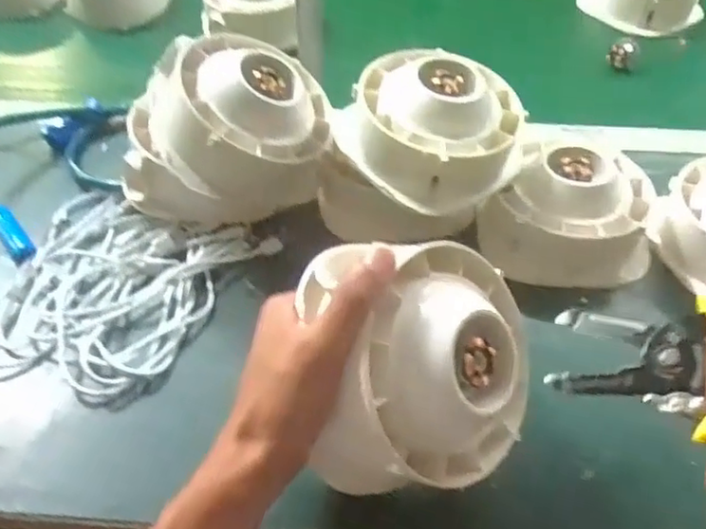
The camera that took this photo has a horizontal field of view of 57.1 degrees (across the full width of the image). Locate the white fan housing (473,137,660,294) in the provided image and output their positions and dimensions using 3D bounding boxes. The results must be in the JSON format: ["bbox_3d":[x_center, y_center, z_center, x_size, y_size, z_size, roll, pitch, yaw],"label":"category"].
[{"bbox_3d":[0.176,-0.046,0.521,0.131,0.069,0.121,15,48,13],"label":"white fan housing"}]

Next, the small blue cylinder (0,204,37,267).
[{"bbox_3d":[-0.279,-0.026,0.532,0.019,0.021,0.073,-30,54,-26],"label":"small blue cylinder"}]

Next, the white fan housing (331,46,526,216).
[{"bbox_3d":[0.063,-0.113,0.509,0.129,0.077,0.130,31,53,26],"label":"white fan housing"}]

